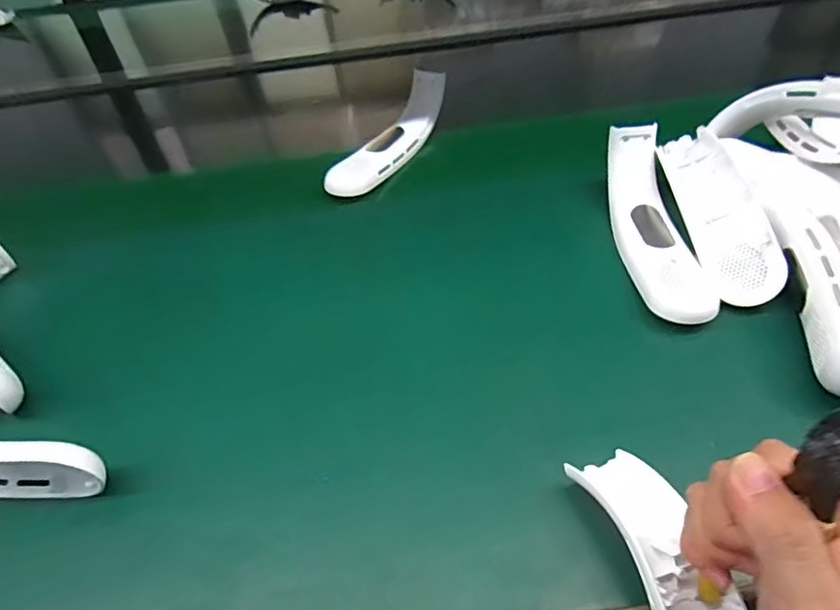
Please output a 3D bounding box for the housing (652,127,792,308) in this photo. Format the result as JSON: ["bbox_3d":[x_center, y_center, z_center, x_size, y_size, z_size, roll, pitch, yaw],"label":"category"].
[{"bbox_3d":[0.243,-0.083,0.448,0.050,0.049,0.191,-6,60,-1],"label":"housing"}]

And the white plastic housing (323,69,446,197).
[{"bbox_3d":[-0.033,-0.190,0.593,0.045,0.056,0.189,25,54,25],"label":"white plastic housing"}]

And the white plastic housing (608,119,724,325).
[{"bbox_3d":[0.194,-0.073,0.445,0.056,0.048,0.198,-5,47,1],"label":"white plastic housing"}]

